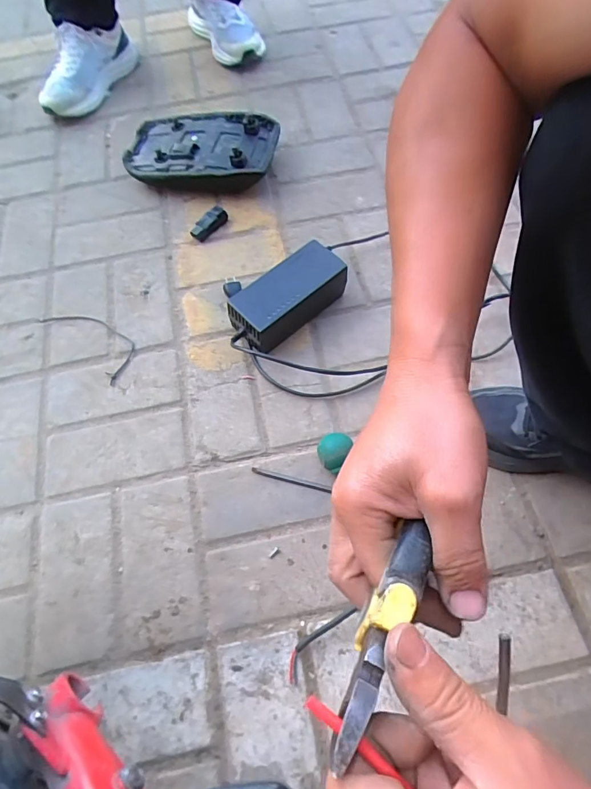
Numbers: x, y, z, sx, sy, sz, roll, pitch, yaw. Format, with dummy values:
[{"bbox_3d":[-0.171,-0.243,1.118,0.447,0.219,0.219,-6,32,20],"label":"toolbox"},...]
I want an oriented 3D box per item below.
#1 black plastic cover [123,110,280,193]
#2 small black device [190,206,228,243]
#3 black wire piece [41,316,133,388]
[{"bbox_3d":[-0.169,-0.444,0.825,0.276,0.063,0.163,6,65,7],"label":"black plastic cover"},{"bbox_3d":[-0.147,-0.291,0.769,0.031,0.023,0.070,40,73,19],"label":"small black device"},{"bbox_3d":[-0.313,-0.087,0.686,0.181,0.004,0.069,34,71,18],"label":"black wire piece"}]

